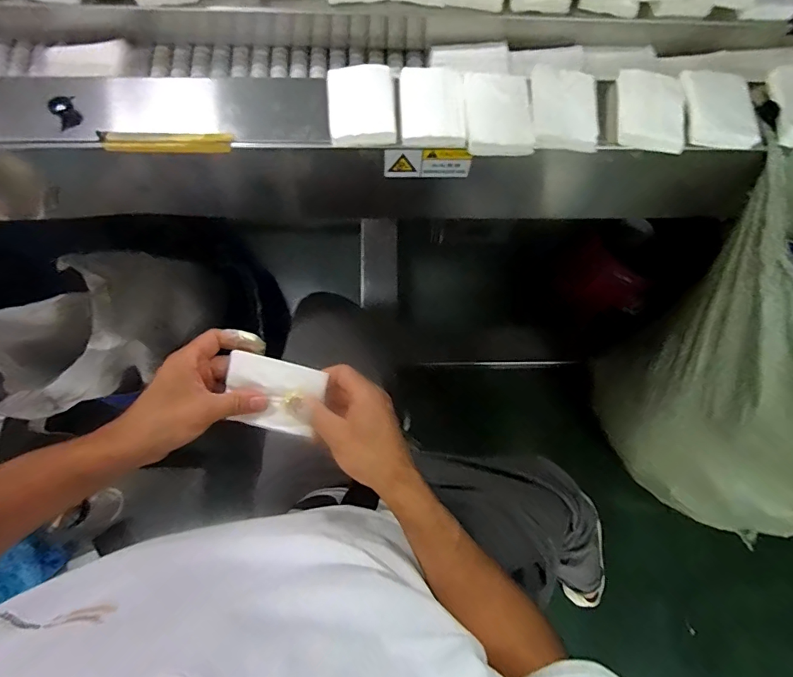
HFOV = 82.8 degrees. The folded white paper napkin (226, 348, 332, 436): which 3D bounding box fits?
[{"bbox_3d":[-0.127,0.059,0.463,0.097,0.017,0.071,14,92,-2],"label":"folded white paper napkin"}]

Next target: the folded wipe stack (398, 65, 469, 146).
[{"bbox_3d":[0.041,-0.271,0.520,0.073,0.019,0.102,-2,74,-2],"label":"folded wipe stack"}]

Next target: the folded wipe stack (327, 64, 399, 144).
[{"bbox_3d":[-0.039,-0.273,0.522,0.077,0.020,0.107,-3,74,-3],"label":"folded wipe stack"}]

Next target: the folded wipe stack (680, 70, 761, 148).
[{"bbox_3d":[0.379,-0.276,0.529,0.074,0.015,0.101,-1,74,-2],"label":"folded wipe stack"}]

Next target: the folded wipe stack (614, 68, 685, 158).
[{"bbox_3d":[0.299,-0.270,0.533,0.072,0.020,0.103,6,74,0],"label":"folded wipe stack"}]

